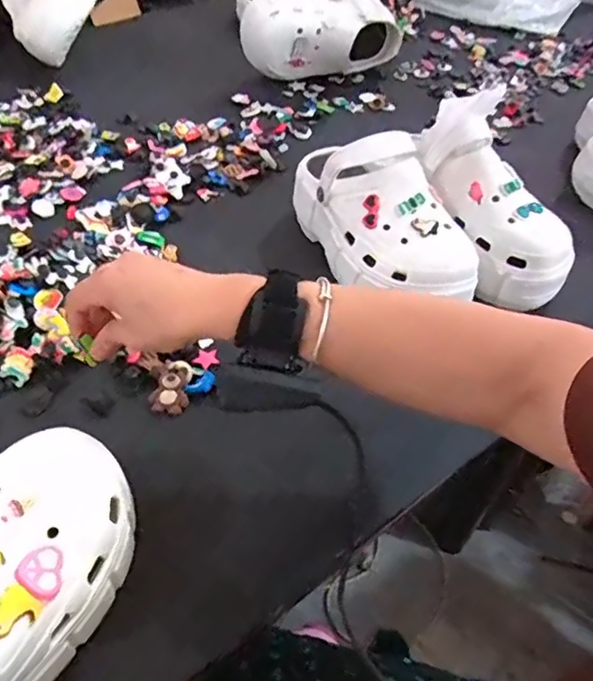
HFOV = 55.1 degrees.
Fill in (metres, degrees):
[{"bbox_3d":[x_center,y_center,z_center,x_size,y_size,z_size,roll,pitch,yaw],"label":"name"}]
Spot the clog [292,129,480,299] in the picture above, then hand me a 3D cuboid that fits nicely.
[{"bbox_3d":[0.087,-0.128,0.598,0.112,0.121,0.247,-19,53,-19],"label":"clog"}]

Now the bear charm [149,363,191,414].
[{"bbox_3d":[-0.113,0.044,0.506,0.034,0.008,0.042,-2,72,-2],"label":"bear charm"}]

